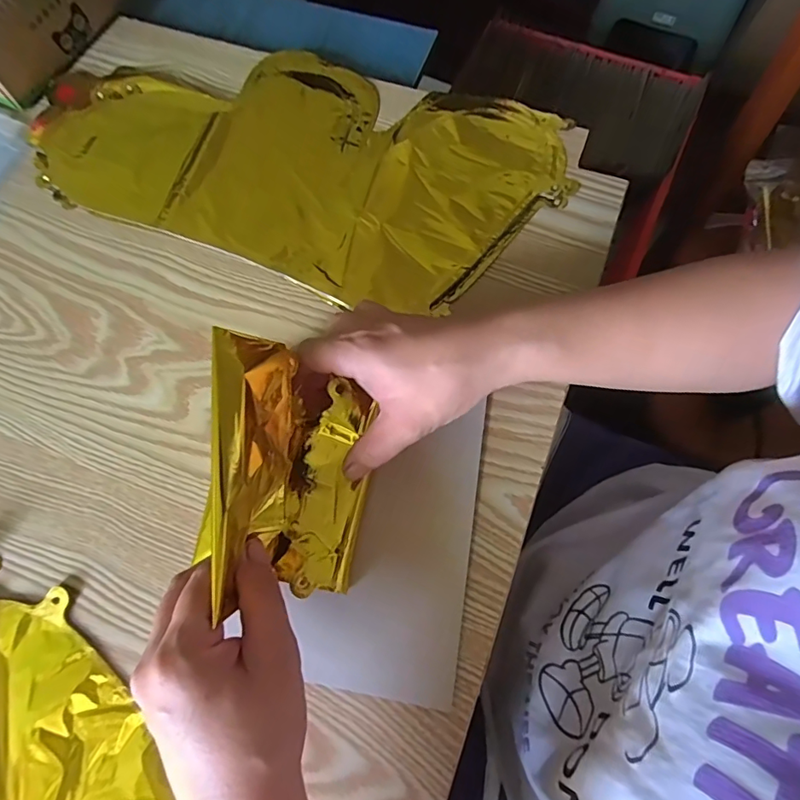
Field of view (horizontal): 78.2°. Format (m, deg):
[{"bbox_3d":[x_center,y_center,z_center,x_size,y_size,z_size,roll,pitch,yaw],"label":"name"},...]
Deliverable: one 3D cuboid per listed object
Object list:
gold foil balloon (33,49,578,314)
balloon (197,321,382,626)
[{"bbox_3d":[-0.091,-0.212,0.415,0.424,0.012,0.224,22,74,9],"label":"gold foil balloon"},{"bbox_3d":[-0.057,0.040,0.279,0.064,0.104,0.133,-1,72,2],"label":"balloon"}]

